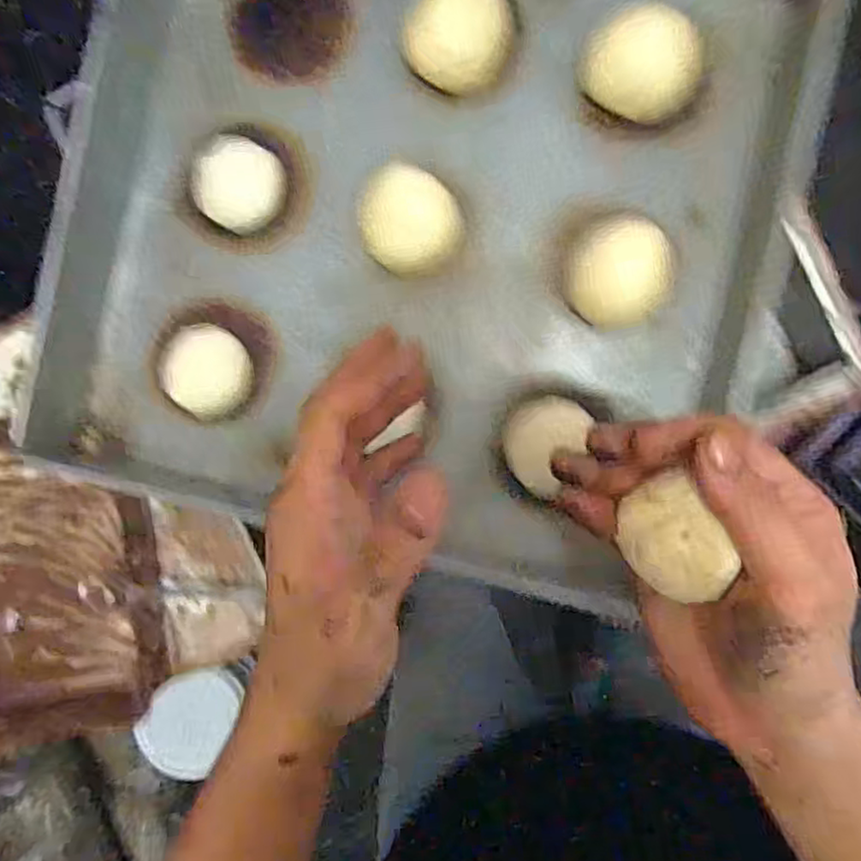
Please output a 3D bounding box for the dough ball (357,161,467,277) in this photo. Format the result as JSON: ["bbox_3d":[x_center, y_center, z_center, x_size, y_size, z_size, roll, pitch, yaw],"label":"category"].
[{"bbox_3d":[-0.013,-0.133,0.436,0.060,0.036,0.072,-44,86,4],"label":"dough ball"}]

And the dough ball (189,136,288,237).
[{"bbox_3d":[-0.125,-0.161,0.437,0.050,0.028,0.057,31,93,4],"label":"dough ball"}]

